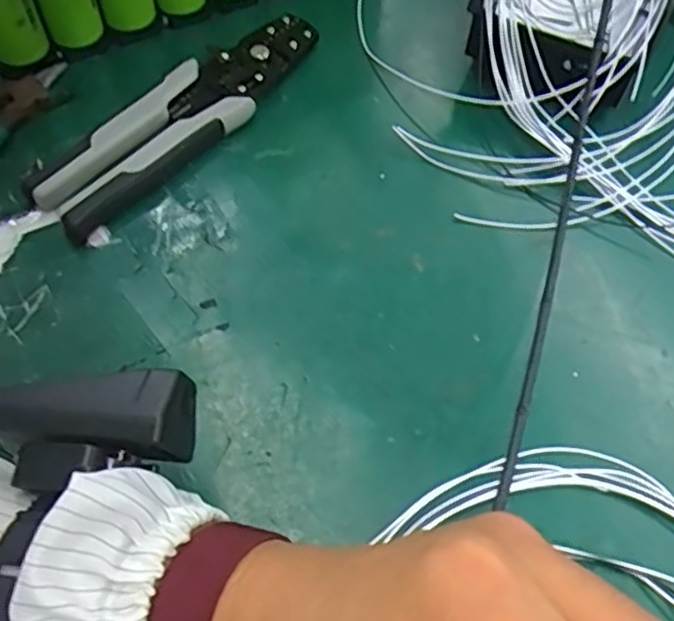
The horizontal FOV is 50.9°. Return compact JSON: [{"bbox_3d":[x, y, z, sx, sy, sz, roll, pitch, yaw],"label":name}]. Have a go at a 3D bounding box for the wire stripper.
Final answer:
[{"bbox_3d":[-0.090,-0.124,0.419,0.061,0.021,0.207,38,67,18],"label":"wire stripper"}]

